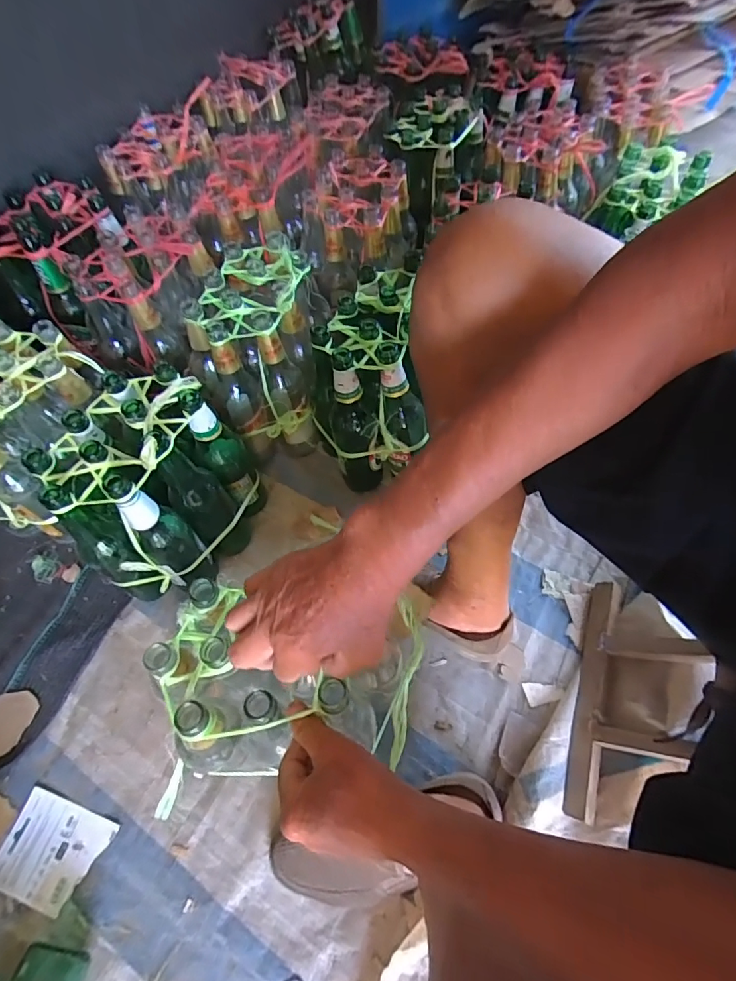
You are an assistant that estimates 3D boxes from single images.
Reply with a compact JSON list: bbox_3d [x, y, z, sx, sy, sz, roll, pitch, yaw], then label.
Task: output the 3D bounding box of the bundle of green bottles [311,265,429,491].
[{"bbox_3d":[0.009,-0.163,0.718,0.177,0.249,0.235,-4,62,0],"label":"bundle of green bottles"}]

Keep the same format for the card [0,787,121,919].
[{"bbox_3d":[-0.393,0.446,0.568,0.129,0.004,0.102,15,61,13],"label":"card"}]

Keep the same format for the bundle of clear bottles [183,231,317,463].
[{"bbox_3d":[-0.178,-0.218,0.761,0.183,0.248,0.261,-2,62,1],"label":"bundle of clear bottles"}]

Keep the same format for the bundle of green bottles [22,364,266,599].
[{"bbox_3d":[-0.289,0.000,0.654,0.173,0.252,0.262,19,65,11],"label":"bundle of green bottles"}]

